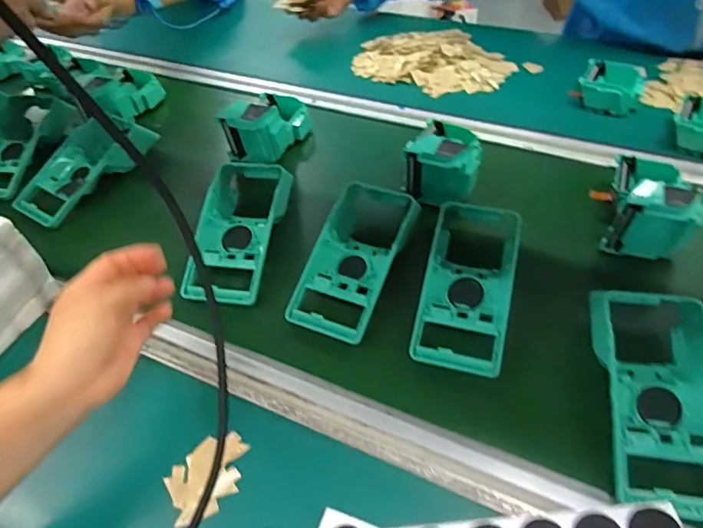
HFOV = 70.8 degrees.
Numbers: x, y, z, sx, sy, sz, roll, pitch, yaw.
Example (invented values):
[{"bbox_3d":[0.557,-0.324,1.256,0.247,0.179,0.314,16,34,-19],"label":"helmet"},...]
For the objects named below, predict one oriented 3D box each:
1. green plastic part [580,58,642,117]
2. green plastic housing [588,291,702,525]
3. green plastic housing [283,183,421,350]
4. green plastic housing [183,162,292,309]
[{"bbox_3d":[0.364,-0.247,0.696,0.080,0.037,0.080,23,56,23],"label":"green plastic part"},{"bbox_3d":[0.246,0.103,0.401,0.099,0.050,0.177,9,51,13],"label":"green plastic housing"},{"bbox_3d":[0.007,-0.011,0.519,0.093,0.049,0.187,12,52,16],"label":"green plastic housing"},{"bbox_3d":[-0.124,-0.044,0.562,0.085,0.056,0.193,6,51,11],"label":"green plastic housing"}]

